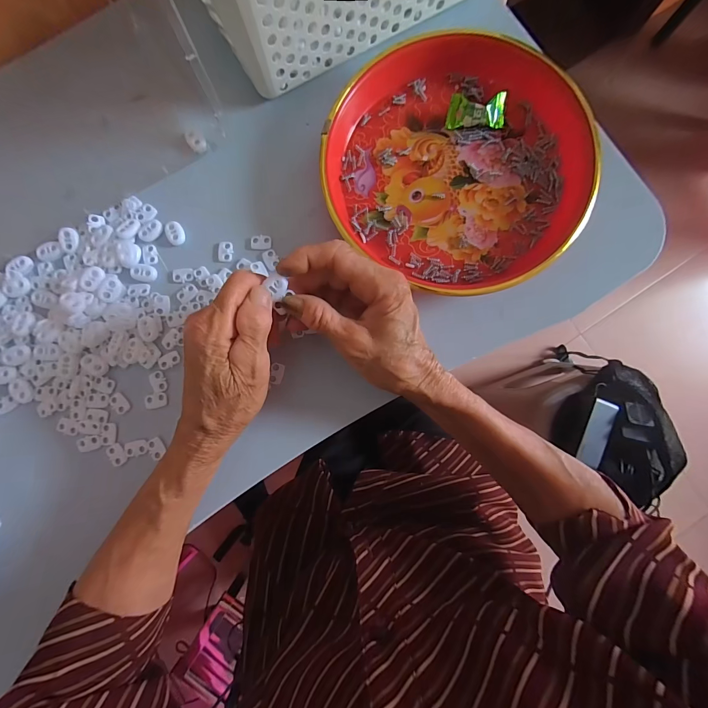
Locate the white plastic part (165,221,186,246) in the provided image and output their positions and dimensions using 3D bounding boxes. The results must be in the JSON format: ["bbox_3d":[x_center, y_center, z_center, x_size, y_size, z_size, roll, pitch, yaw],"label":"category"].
[{"bbox_3d":[-0.159,-0.108,0.299,0.014,0.004,0.023,-22,85,-1],"label":"white plastic part"}]

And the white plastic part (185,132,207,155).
[{"bbox_3d":[-0.144,-0.194,0.307,0.013,0.004,0.022,-41,86,-3],"label":"white plastic part"}]

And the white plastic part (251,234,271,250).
[{"bbox_3d":[-0.083,-0.100,0.298,0.018,0.004,0.013,-3,85,0],"label":"white plastic part"}]

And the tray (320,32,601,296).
[{"bbox_3d":[0.088,-0.160,0.285,0.211,0.032,0.198,0,85,0],"label":"tray"}]

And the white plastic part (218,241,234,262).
[{"bbox_3d":[-0.115,-0.091,0.299,0.013,0.004,0.018,1,85,1],"label":"white plastic part"}]

